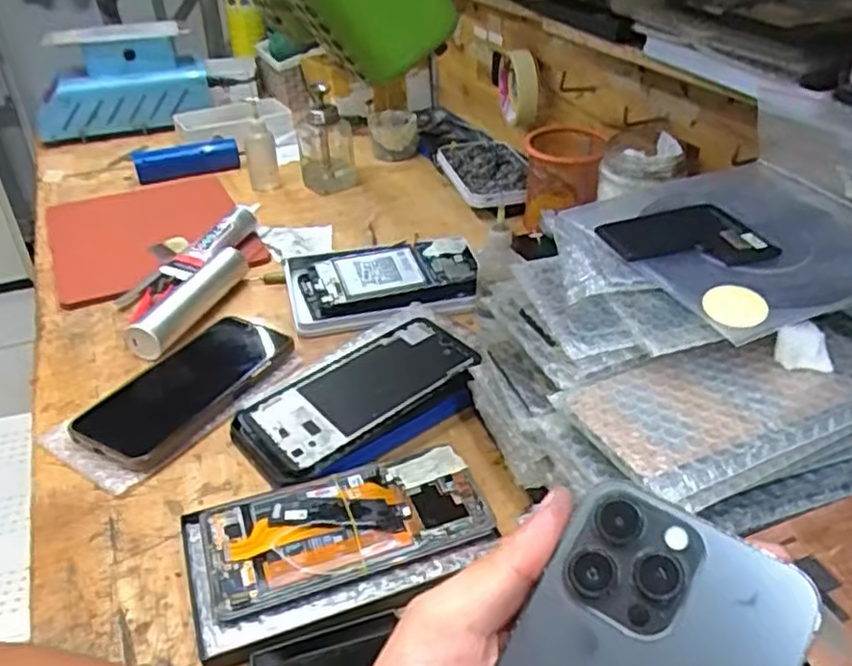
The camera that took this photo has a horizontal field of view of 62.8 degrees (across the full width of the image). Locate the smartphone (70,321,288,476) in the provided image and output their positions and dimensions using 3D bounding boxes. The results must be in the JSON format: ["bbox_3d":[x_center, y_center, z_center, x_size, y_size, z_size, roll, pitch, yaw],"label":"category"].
[{"bbox_3d":[-0.178,0.038,0.539,0.087,0.013,0.176,20,40,28],"label":"smartphone"}]

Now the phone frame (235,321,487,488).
[{"bbox_3d":[-0.047,0.040,0.503,0.171,0.013,0.083,-23,40,-29],"label":"phone frame"}]

